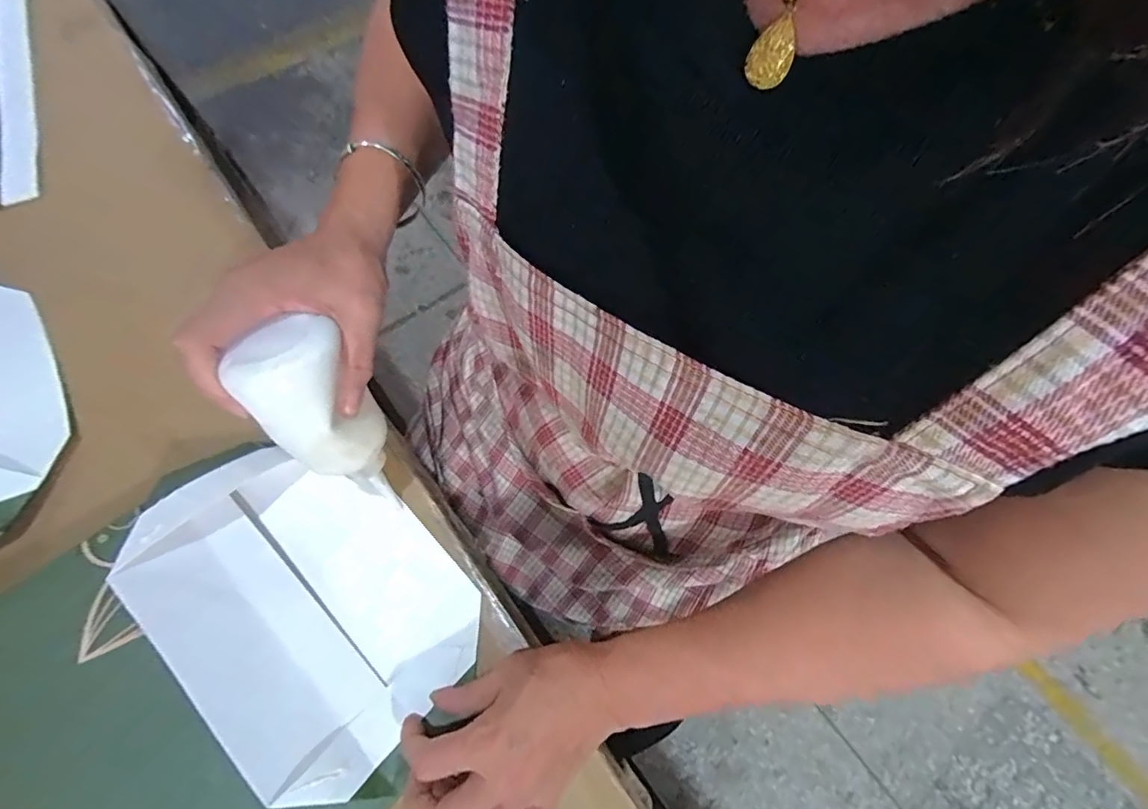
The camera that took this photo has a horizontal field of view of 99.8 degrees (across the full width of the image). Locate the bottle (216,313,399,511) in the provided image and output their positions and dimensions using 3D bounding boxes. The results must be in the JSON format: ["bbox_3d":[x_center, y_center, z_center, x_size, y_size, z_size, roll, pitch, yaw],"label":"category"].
[{"bbox_3d":[-0.142,0.013,0.288,0.053,0.123,0.042,-29,43,-13],"label":"bottle"}]

